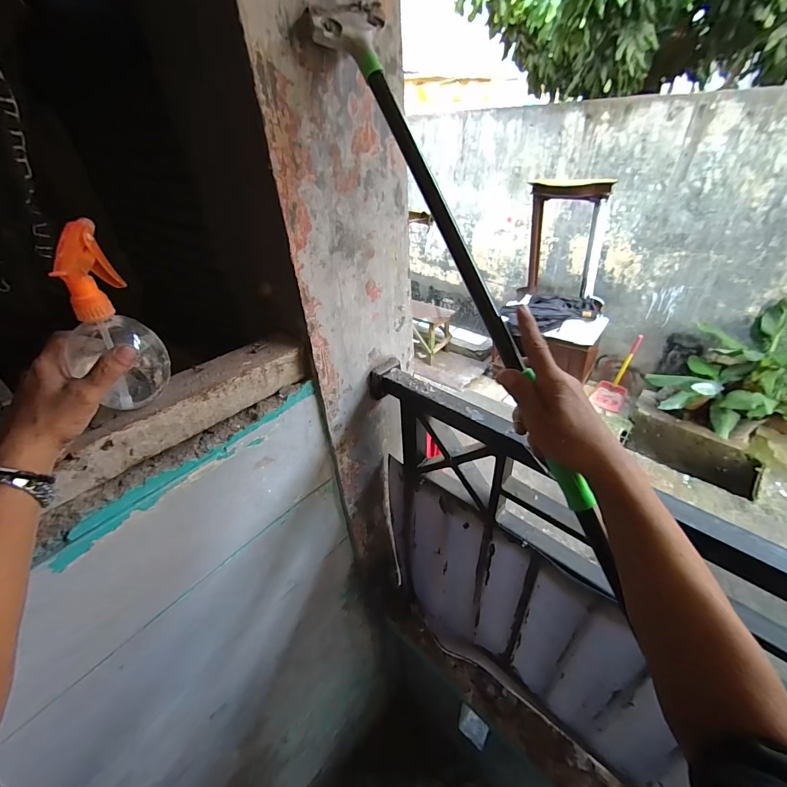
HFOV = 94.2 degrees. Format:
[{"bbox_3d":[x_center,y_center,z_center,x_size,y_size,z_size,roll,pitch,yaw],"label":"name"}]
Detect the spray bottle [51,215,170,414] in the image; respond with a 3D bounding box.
[{"bbox_3d":[-0.308,-0.076,0.394,0.087,0.192,0.089,-11,24,-10],"label":"spray bottle"}]

